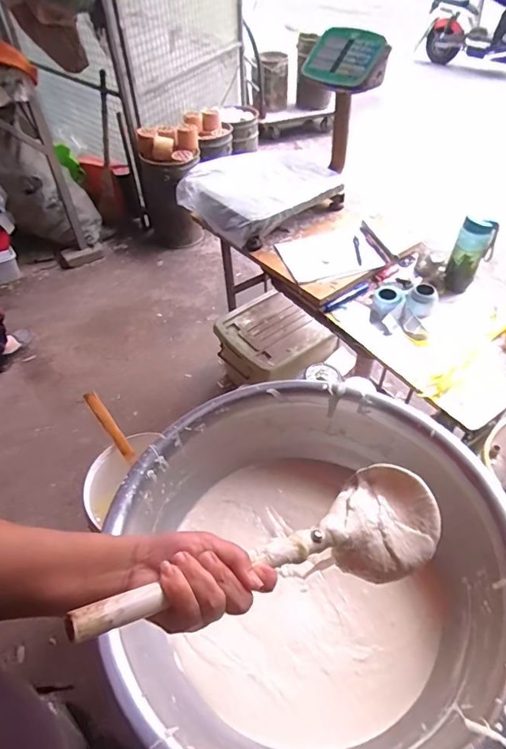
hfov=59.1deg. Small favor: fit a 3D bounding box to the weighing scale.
[{"bbox_3d":[0.095,-0.670,1.271,0.556,0.397,0.335,-28,54,-22],"label":"weighing scale"}]

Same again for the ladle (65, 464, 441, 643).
[{"bbox_3d":[0.023,0.156,0.381,0.333,0.066,0.097,-5,45,-32],"label":"ladle"}]

